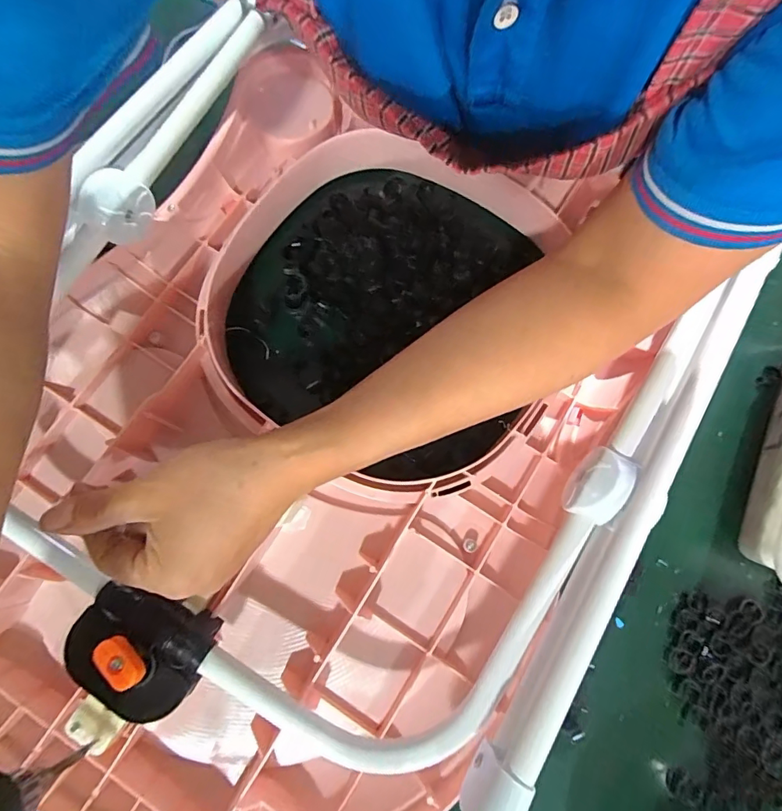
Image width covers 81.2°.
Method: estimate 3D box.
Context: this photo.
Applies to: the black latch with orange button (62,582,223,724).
[{"bbox_3d":[-0.156,0.151,0.281,0.076,0.041,0.061,30,80,5],"label":"black latch with orange button"}]

